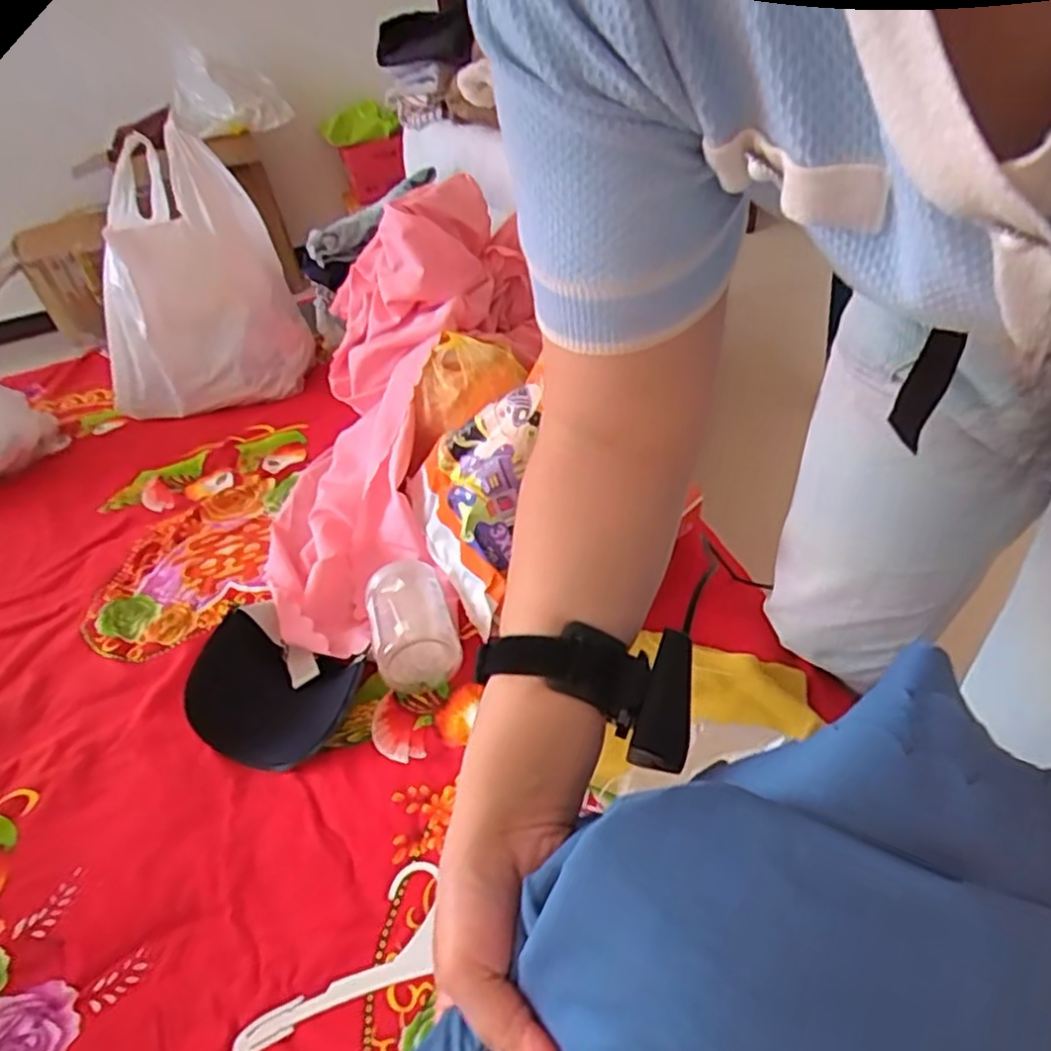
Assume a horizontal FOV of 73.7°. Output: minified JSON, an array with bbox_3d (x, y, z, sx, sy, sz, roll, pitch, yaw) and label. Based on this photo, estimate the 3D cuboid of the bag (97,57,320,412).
[{"bbox_3d":[-0.552,-0.394,1.146,0.349,0.421,0.223,-29,44,-20],"label":"bag"}]

